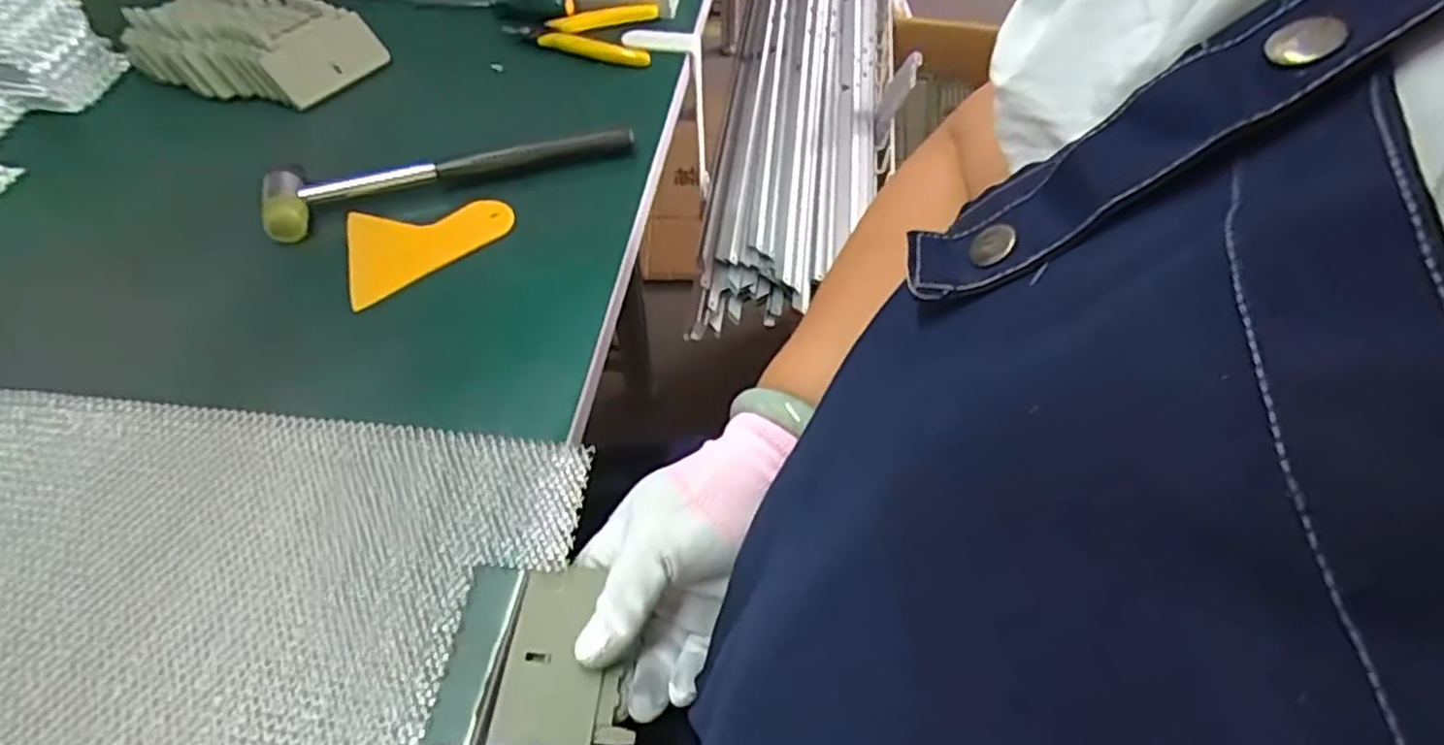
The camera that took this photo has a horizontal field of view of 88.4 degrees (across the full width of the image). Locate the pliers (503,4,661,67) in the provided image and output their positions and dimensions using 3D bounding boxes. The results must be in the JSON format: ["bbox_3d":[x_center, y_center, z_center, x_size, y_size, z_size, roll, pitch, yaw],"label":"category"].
[{"bbox_3d":[-0.116,-0.275,0.606,0.119,0.021,0.063,3,53,2],"label":"pliers"}]

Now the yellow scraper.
[{"bbox_3d":[-0.182,-0.081,0.465,0.100,0.007,0.071,-12,54,-12],"label":"yellow scraper"}]

